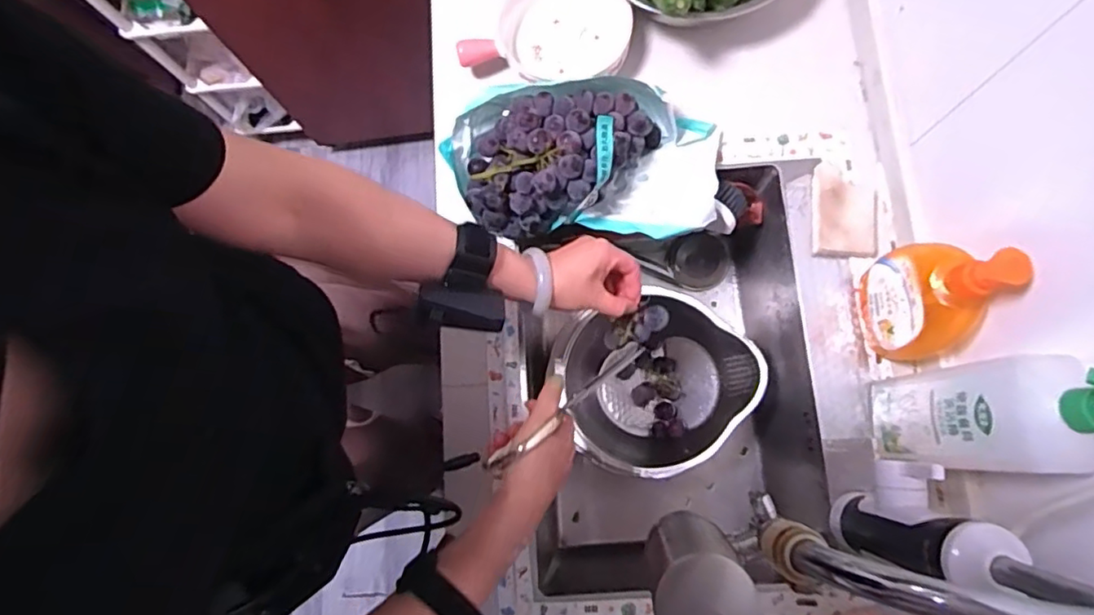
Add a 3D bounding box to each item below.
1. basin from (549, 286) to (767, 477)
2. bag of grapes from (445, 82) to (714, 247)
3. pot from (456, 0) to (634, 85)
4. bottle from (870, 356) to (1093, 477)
[{"bbox_3d":[0.125,0.097,0.777,0.224,0.150,0.216,0,78,0],"label":"basin"},{"bbox_3d":[0.046,-0.161,0.652,0.298,0.082,0.159,-3,78,-1],"label":"bag of grapes"},{"bbox_3d":[-0.005,-0.339,0.735,0.209,0.064,0.126,-18,79,-4],"label":"pot"},{"bbox_3d":[0.365,0.091,0.496,0.058,0.278,0.087,-1,78,-1],"label":"bottle"}]

